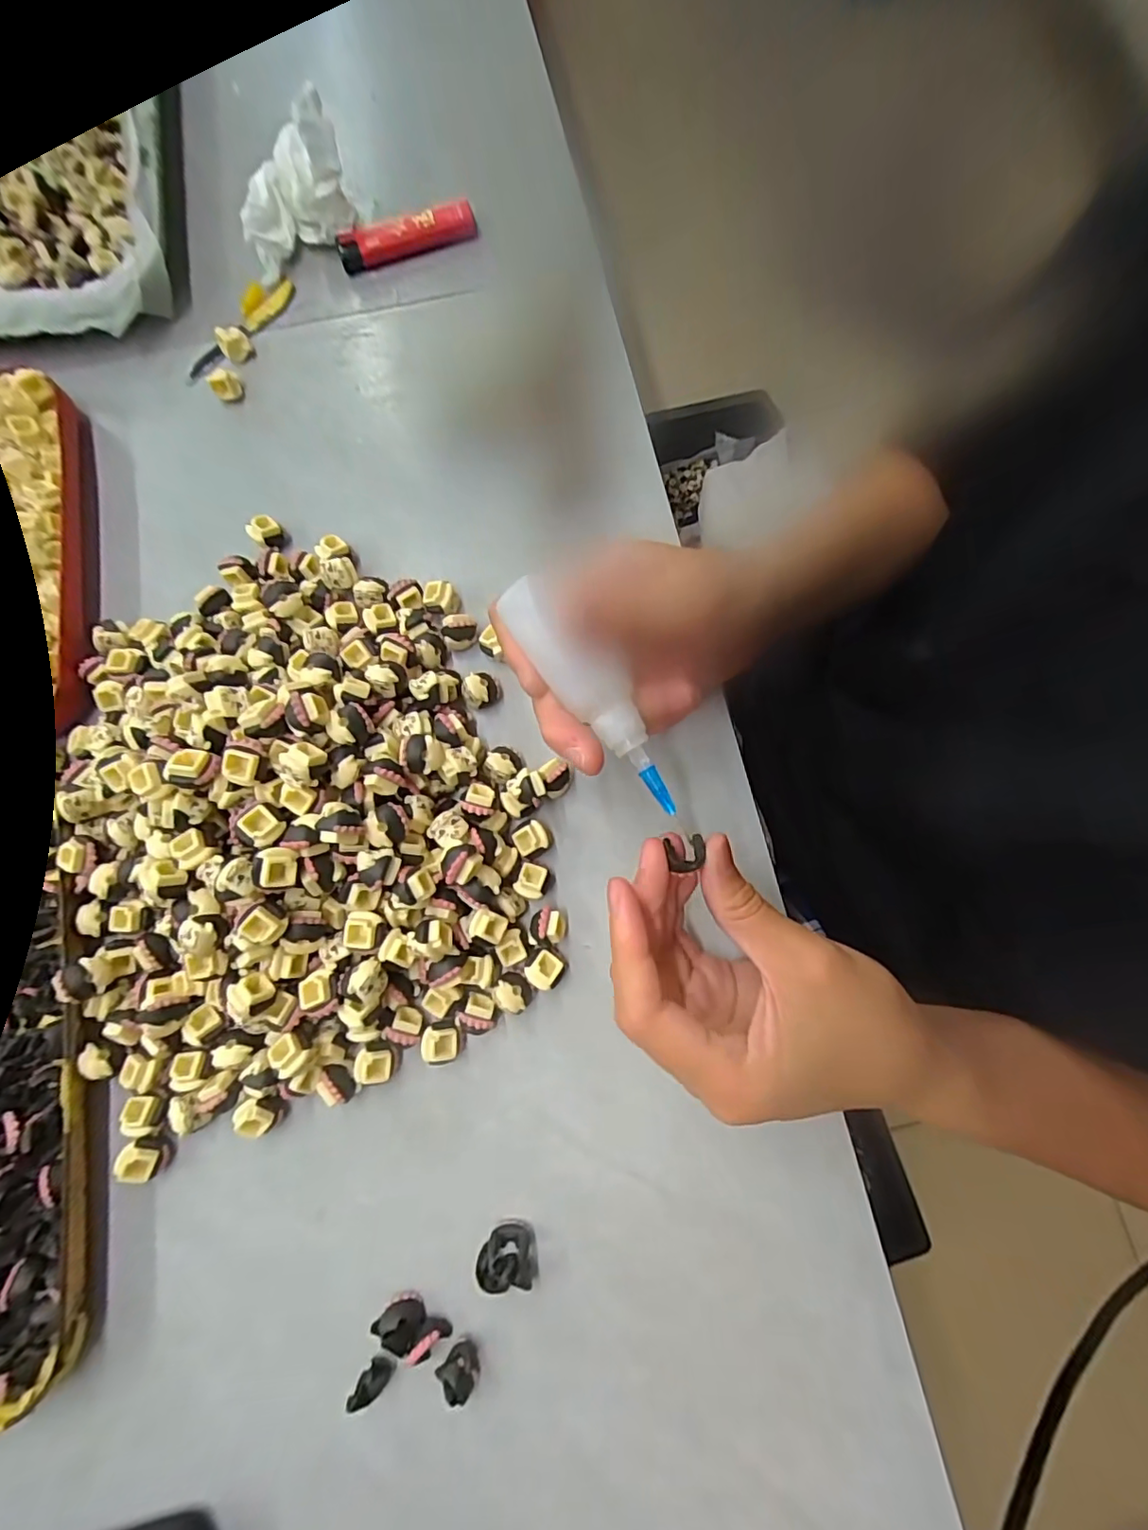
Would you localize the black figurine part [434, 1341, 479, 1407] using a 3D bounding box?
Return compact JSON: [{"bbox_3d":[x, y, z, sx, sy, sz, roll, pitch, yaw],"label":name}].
[{"bbox_3d":[-0.042,0.227,0.206,0.014,0.009,0.015,0,79,1],"label":"black figurine part"}]

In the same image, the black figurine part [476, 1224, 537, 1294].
[{"bbox_3d":[-0.026,0.192,0.214,0.022,0.009,0.019,-4,79,0],"label":"black figurine part"}]

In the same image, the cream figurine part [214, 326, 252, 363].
[{"bbox_3d":[-0.188,-0.233,0.305,0.015,0.013,0.011,-37,81,-6],"label":"cream figurine part"}]

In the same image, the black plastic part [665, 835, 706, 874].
[{"bbox_3d":[0.039,0.030,0.192,0.013,0.004,0.011,-6,79,0],"label":"black plastic part"}]

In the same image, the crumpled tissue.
[{"bbox_3d":[-0.159,-0.319,0.305,0.071,0.042,0.044,-35,80,-6],"label":"crumpled tissue"}]

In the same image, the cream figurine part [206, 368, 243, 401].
[{"bbox_3d":[-0.188,-0.206,0.298,0.015,0.009,0.011,-37,81,-6],"label":"cream figurine part"}]

